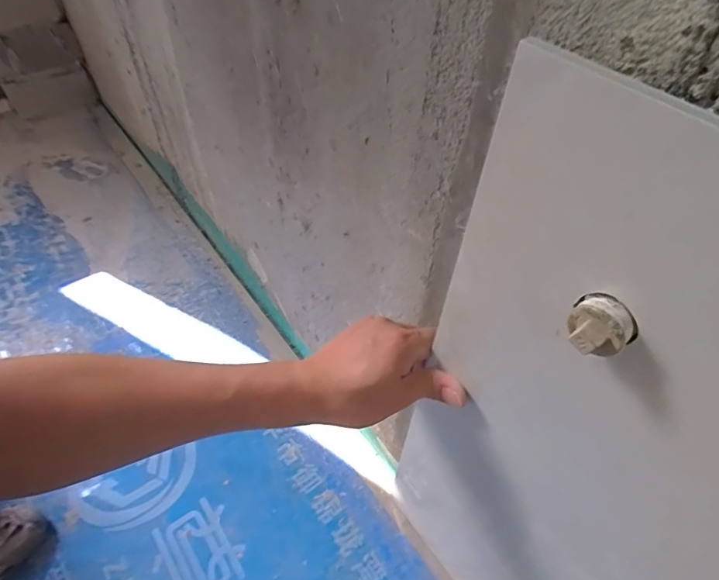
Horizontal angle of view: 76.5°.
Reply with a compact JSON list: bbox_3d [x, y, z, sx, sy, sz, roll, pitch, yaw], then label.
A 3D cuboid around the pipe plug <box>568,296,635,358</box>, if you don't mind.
[{"bbox_3d":[0.107,0.017,0.204,0.023,0.020,0.024,-26,56,-23],"label":"pipe plug"}]

